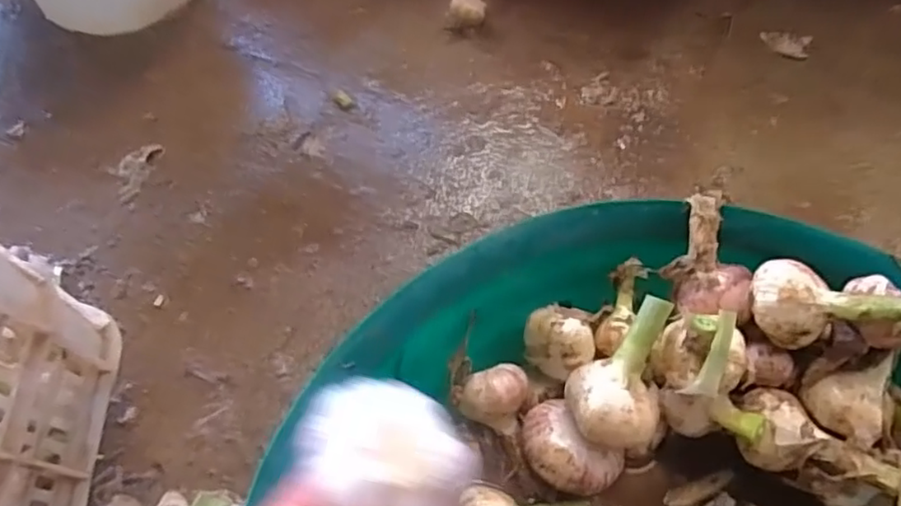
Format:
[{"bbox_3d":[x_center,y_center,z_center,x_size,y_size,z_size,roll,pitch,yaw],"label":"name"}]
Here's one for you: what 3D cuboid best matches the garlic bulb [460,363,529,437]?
[{"bbox_3d":[0.033,0.103,0.470,0.044,0.032,0.044,14,58,7],"label":"garlic bulb"}]

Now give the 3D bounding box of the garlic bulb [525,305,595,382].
[{"bbox_3d":[0.083,0.063,0.474,0.052,0.036,0.044,40,64,21],"label":"garlic bulb"}]

